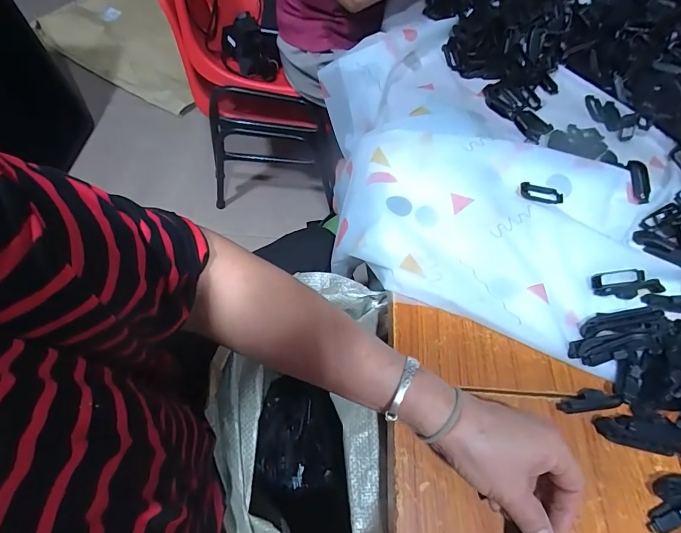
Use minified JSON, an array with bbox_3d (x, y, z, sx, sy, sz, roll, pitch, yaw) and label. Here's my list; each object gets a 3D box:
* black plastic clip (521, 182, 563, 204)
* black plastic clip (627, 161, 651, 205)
[{"bbox_3d":[0.246,-0.086,0.478,0.055,0.006,0.024,10,62,-9],"label":"black plastic clip"},{"bbox_3d":[0.373,-0.105,0.489,0.019,0.005,0.055,-11,84,17],"label":"black plastic clip"}]

